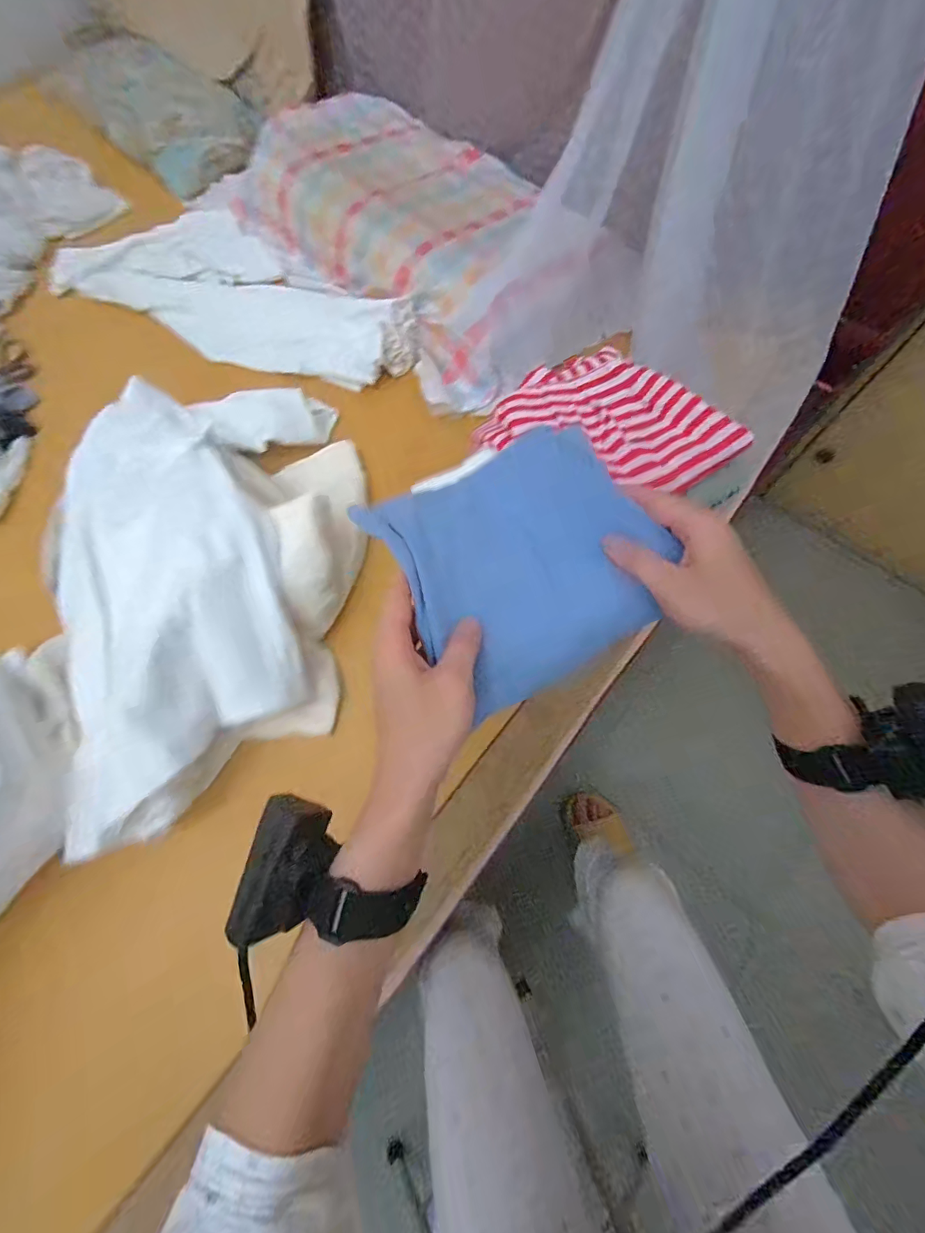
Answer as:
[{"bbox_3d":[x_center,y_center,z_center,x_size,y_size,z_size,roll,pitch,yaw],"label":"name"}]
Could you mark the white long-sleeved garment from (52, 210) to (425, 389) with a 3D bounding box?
[{"bbox_3d":[-0.367,-0.529,0.758,0.656,0.077,0.234,28,73,11],"label":"white long-sleeved garment"}]

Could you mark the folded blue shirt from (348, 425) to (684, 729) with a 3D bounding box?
[{"bbox_3d":[0.041,-0.045,0.315,0.171,0.037,0.167,-28,71,-9],"label":"folded blue shirt"}]

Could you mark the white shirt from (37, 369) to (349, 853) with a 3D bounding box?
[{"bbox_3d":[-0.313,-0.036,0.534,0.316,0.112,0.525,-10,69,-2],"label":"white shirt"}]

